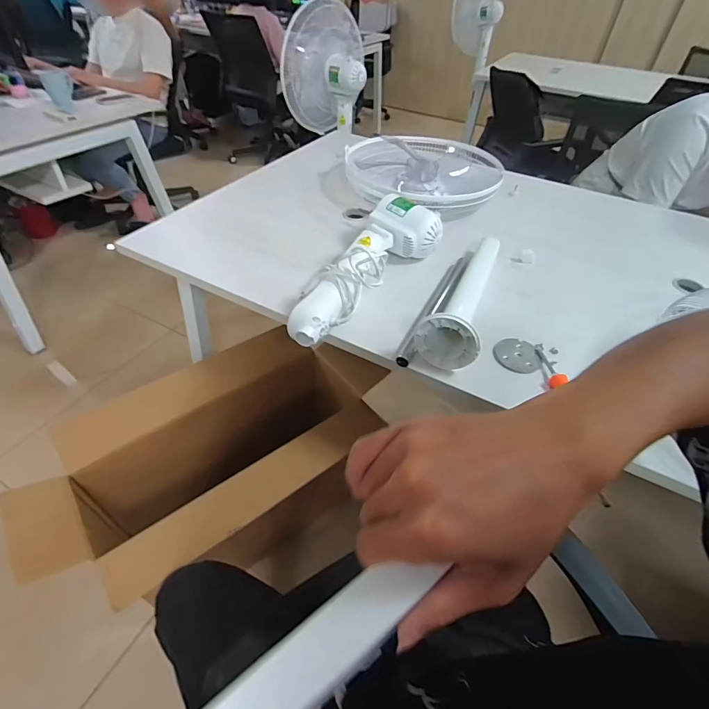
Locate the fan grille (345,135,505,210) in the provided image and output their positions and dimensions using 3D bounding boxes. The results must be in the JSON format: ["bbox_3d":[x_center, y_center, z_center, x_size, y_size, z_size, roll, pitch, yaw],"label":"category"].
[{"bbox_3d":[0.209,-0.580,1.252,0.437,0.116,0.437,6,46,3],"label":"fan grille"}]

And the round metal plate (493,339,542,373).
[{"bbox_3d":[0.290,0.001,0.709,0.076,0.009,0.076,2,46,-2],"label":"round metal plate"}]

